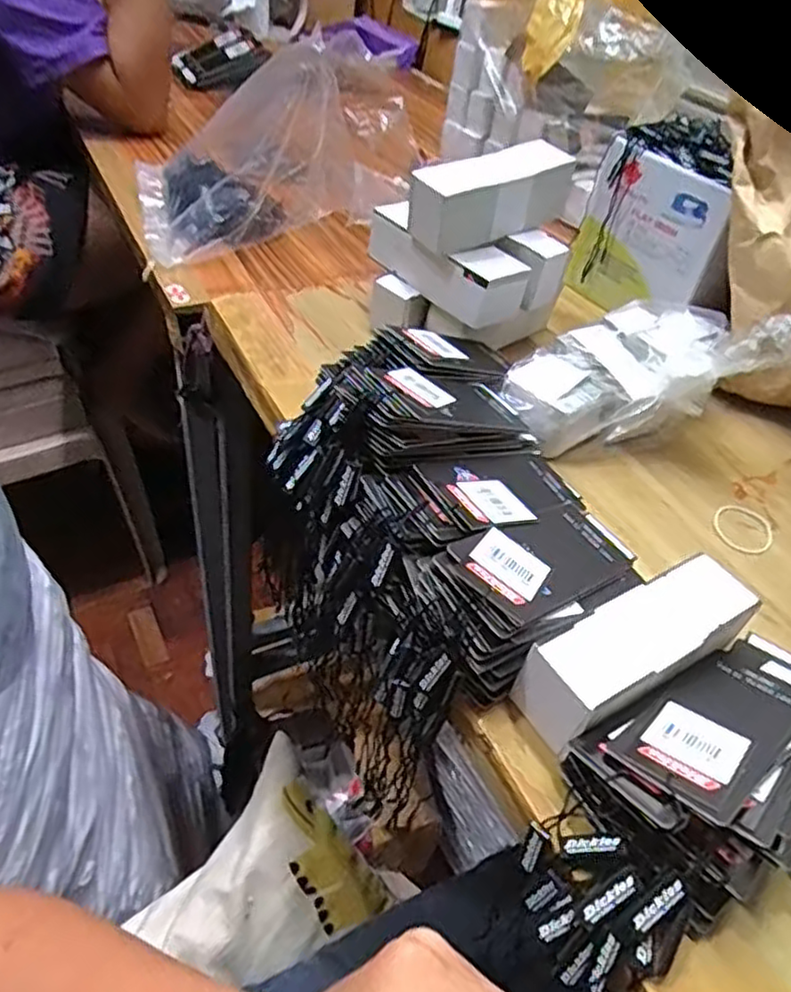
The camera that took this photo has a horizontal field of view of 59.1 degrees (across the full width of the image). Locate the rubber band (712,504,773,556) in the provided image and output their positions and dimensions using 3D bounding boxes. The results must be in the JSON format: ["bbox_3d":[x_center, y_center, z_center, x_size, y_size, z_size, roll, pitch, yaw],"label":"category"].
[{"bbox_3d":[0.223,0.021,0.447,0.038,0.004,0.045,36,50,27],"label":"rubber band"}]

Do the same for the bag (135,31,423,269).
[{"bbox_3d":[-0.112,-0.333,0.650,0.246,0.155,0.147,-11,47,-20],"label":"bag"}]

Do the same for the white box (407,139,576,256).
[{"bbox_3d":[0.071,-0.215,0.498,0.127,0.051,0.034,-24,53,-31],"label":"white box"}]

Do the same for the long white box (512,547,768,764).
[{"bbox_3d":[0.114,0.076,0.337,0.130,0.048,0.043,-20,50,-26],"label":"long white box"}]

